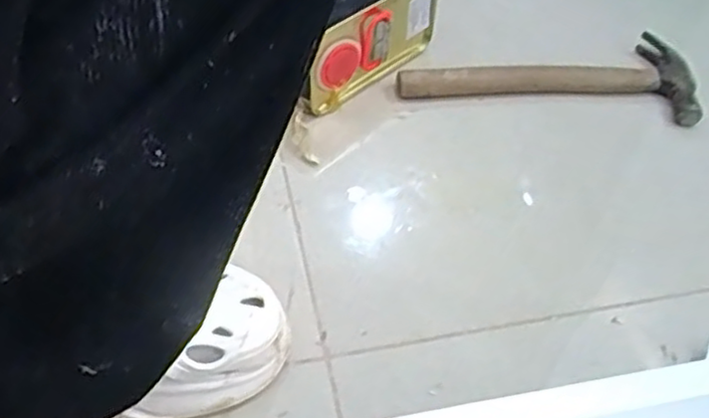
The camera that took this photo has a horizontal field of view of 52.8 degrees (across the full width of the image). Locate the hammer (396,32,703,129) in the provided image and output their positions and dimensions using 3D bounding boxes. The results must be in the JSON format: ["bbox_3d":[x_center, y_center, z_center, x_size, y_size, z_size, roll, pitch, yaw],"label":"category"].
[{"bbox_3d":[0.181,-0.136,0.690,0.273,0.025,0.112,5,49,1],"label":"hammer"}]

